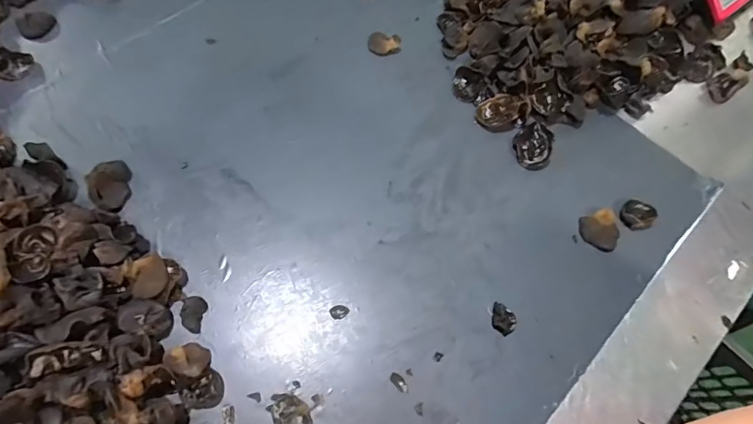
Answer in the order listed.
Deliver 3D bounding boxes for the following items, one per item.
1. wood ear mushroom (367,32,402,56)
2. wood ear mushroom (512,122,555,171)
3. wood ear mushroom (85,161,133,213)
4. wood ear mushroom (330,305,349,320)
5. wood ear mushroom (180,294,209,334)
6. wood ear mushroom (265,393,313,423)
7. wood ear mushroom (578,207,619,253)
[{"bbox_3d":[0.010,-0.211,0.540,0.040,0.017,0.032,2,62,-1],"label":"wood ear mushroom"},{"bbox_3d":[0.170,-0.072,0.469,0.040,0.016,0.048,11,62,3],"label":"wood ear mushroom"},{"bbox_3d":[-0.265,-0.026,0.430,0.034,0.015,0.053,-7,63,-6],"label":"wood ear mushroom"},{"bbox_3d":[-0.034,0.092,0.400,0.017,0.004,0.013,-20,65,-13],"label":"wood ear mushroom"},{"bbox_3d":[-0.164,0.091,0.389,0.018,0.012,0.031,8,62,2],"label":"wood ear mushroom"},{"bbox_3d":[-0.072,0.168,0.362,0.039,0.008,0.027,28,65,12],"label":"wood ear mushroom"},{"bbox_3d":[0.224,0.019,0.433,0.035,0.016,0.039,-13,64,-9],"label":"wood ear mushroom"}]

